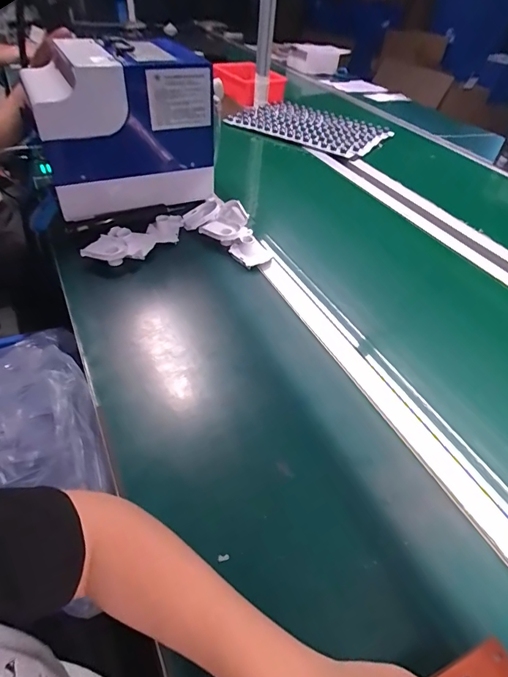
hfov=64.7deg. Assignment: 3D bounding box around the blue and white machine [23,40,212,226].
[{"bbox_3d":[-0.276,-0.435,0.837,0.314,0.306,0.288,-20,50,-23],"label":"blue and white machine"}]

